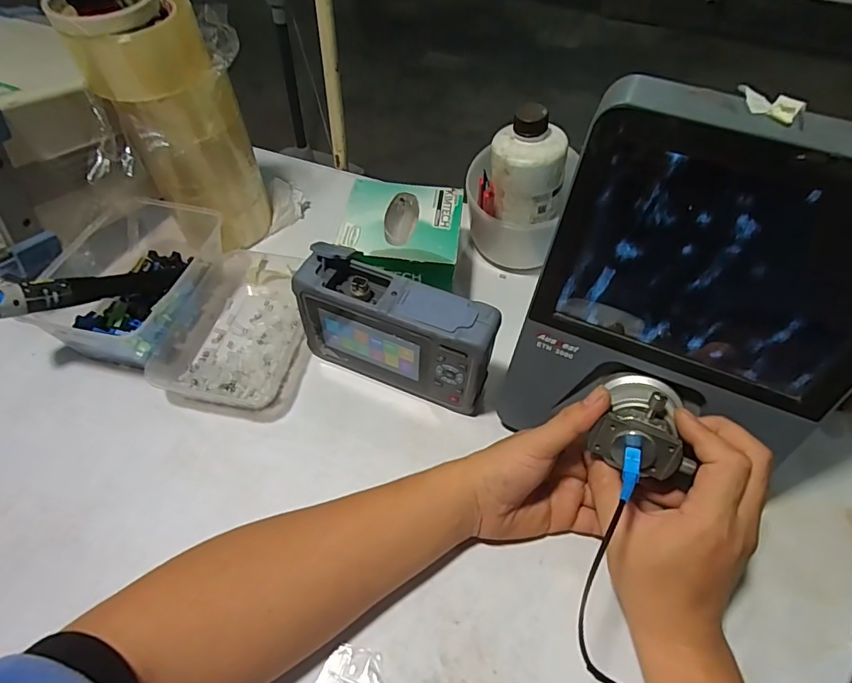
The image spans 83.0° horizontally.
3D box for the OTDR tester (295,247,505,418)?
[{"bbox_3d":[-0.025,-0.006,0.425,0.169,0.110,0.057,22,54,13],"label":"OTDR tester"}]

